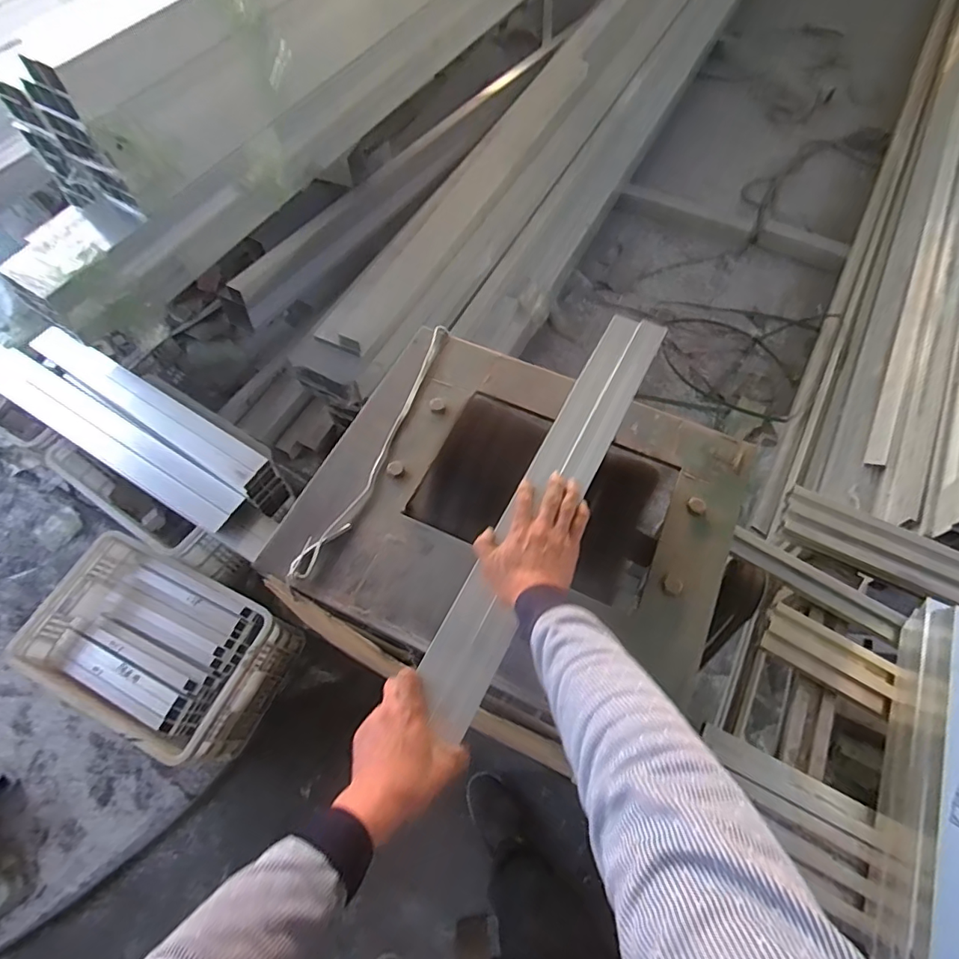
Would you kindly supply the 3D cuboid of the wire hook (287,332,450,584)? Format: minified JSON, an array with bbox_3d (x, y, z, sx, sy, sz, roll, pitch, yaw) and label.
[{"bbox_3d":[-0.148,-0.063,0.808,0.037,0.010,0.486,20,64,10],"label":"wire hook"}]

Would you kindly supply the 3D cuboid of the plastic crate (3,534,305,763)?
[{"bbox_3d":[-0.764,0.413,1.285,0.521,0.230,0.362,23,64,12],"label":"plastic crate"}]

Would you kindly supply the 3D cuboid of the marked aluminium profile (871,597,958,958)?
[{"bbox_3d":[0.621,0.400,0.695,0.082,0.114,0.485,23,64,12],"label":"marked aluminium profile"}]

